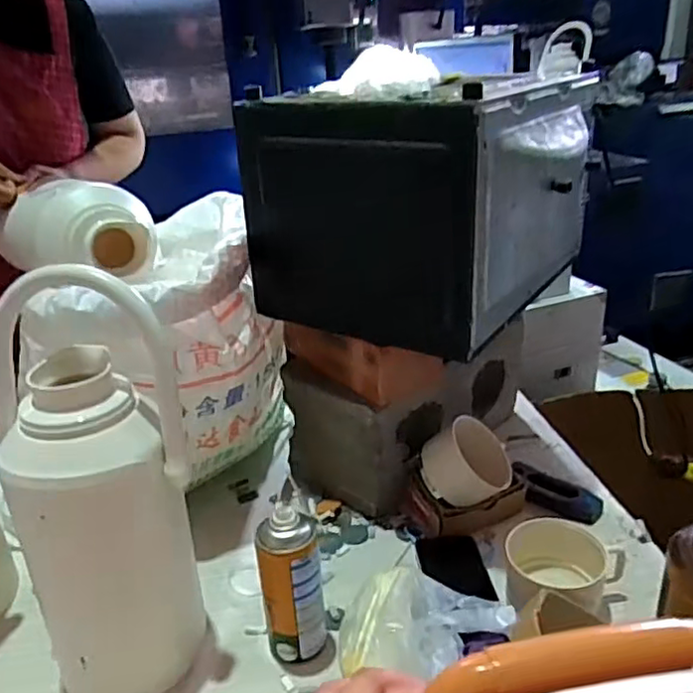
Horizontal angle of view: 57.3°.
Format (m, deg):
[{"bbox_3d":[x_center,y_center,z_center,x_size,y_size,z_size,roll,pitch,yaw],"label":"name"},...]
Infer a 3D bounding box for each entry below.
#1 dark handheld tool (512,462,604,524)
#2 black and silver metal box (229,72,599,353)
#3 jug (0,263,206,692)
[{"bbox_3d":[0.297,0.207,0.914,0.049,0.037,0.139,-24,32,-38],"label":"dark handheld tool"},{"bbox_3d":[0.098,-0.188,0.824,0.338,0.269,0.302,14,30,33],"label":"black and silver metal box"},{"bbox_3d":[-0.245,0.144,0.635,0.160,0.418,0.142,-17,29,-25],"label":"jug"}]

